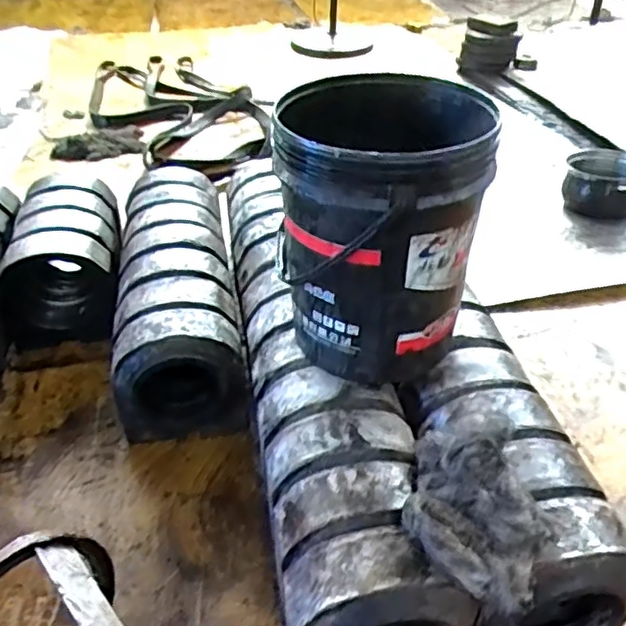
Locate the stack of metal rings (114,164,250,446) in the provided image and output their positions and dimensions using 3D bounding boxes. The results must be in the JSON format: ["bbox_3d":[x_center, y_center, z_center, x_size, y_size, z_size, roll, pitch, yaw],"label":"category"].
[{"bbox_3d":[-0.281,-0.066,1.360,0.220,0.242,0.717,-4,38,-9],"label":"stack of metal rings"}]

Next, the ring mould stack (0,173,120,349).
[{"bbox_3d":[-0.542,-0.123,1.413,0.224,0.214,0.477,-6,38,-11],"label":"ring mould stack"}]

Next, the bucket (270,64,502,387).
[{"bbox_3d":[0.087,-0.114,0.932,0.275,0.361,0.292,0,37,0],"label":"bucket"}]

